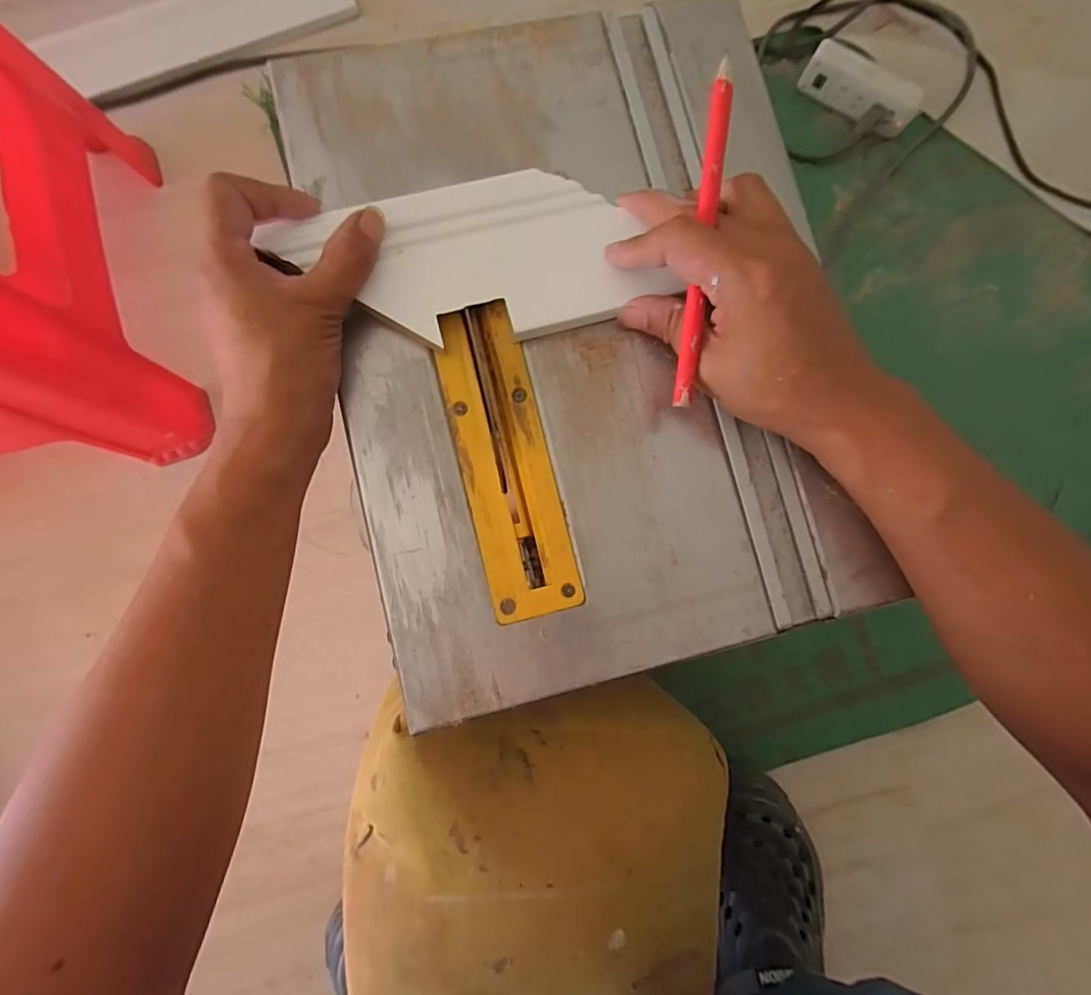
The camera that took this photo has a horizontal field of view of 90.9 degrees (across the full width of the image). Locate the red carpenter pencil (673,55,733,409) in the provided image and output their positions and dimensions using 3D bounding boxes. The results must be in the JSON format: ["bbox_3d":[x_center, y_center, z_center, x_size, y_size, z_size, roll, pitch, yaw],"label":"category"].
[{"bbox_3d":[0.080,-0.130,0.271,0.010,0.005,0.167,6,96,-2],"label":"red carpenter pencil"}]

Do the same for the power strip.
[{"bbox_3d":[0.365,-0.472,0.624,0.133,0.060,0.025,32,83,2],"label":"power strip"}]

